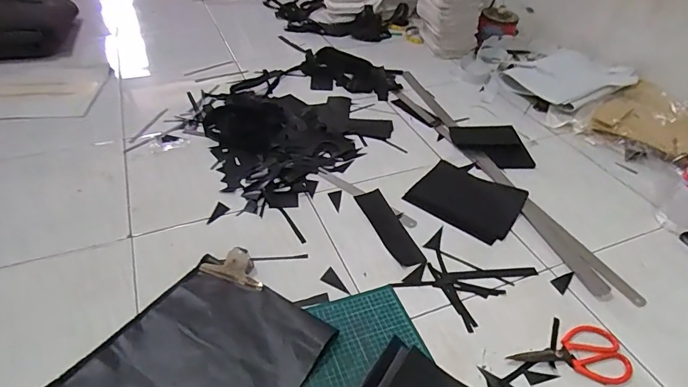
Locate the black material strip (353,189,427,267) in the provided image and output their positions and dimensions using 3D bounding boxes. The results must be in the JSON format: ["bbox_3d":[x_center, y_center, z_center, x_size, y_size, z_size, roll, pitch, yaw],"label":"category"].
[{"bbox_3d":[0.100,0.074,0.992,0.069,0.014,0.247,-12,41,-17],"label":"black material strip"}]

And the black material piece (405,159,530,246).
[{"bbox_3d":[0.306,0.012,1.073,0.249,0.026,0.202,30,48,28],"label":"black material piece"}]

